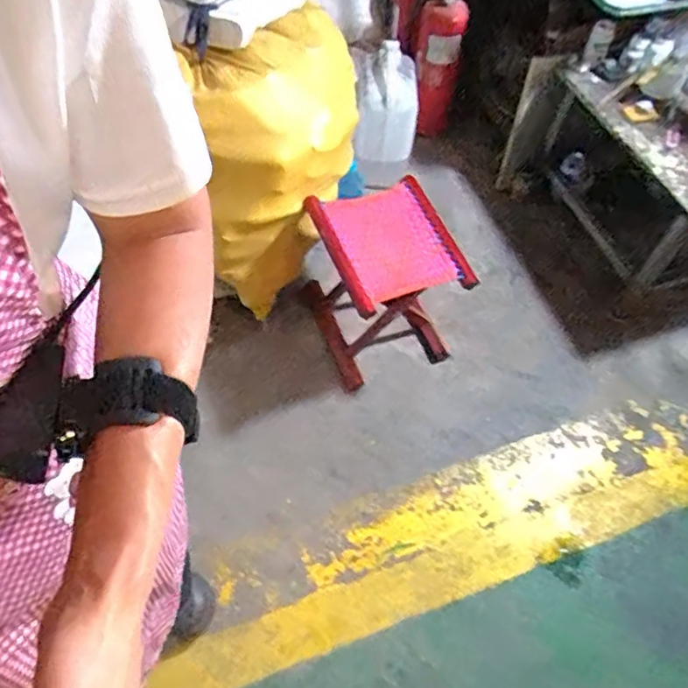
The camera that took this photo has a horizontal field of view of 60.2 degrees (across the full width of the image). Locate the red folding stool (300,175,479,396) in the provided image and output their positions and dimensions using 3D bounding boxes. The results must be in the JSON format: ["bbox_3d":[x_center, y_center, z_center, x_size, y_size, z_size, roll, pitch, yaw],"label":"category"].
[{"bbox_3d":[0.080,-0.124,1.344,0.273,0.336,0.309,-19,59,-12],"label":"red folding stool"}]

